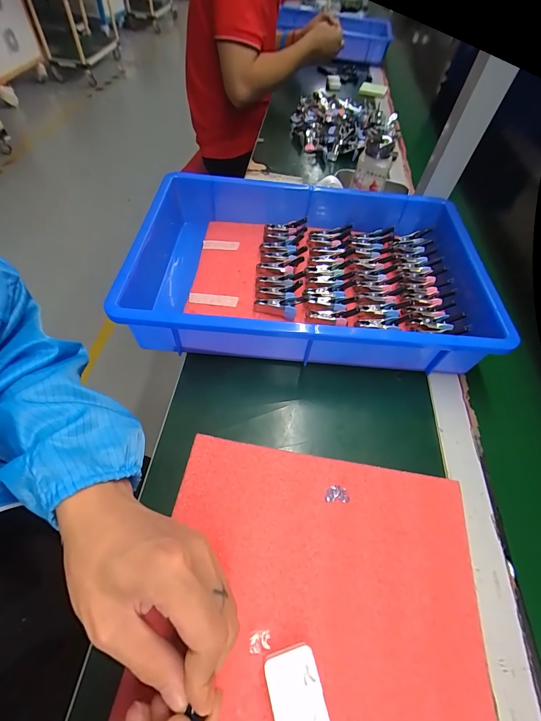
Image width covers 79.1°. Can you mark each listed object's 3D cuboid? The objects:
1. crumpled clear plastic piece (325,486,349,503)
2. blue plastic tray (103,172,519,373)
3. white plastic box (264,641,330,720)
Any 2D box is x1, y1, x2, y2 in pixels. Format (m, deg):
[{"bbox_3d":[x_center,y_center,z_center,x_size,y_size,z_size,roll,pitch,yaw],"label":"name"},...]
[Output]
[{"bbox_3d":[0.063,0.127,0.311,0.022,0.004,0.015,3,55,-3],"label":"crumpled clear plastic piece"},{"bbox_3d":[0.053,-0.128,0.450,0.443,0.077,0.296,5,55,-2],"label":"blue plastic tray"},{"bbox_3d":[0.017,0.231,0.226,0.035,0.020,0.053,-11,57,-13],"label":"white plastic box"}]

